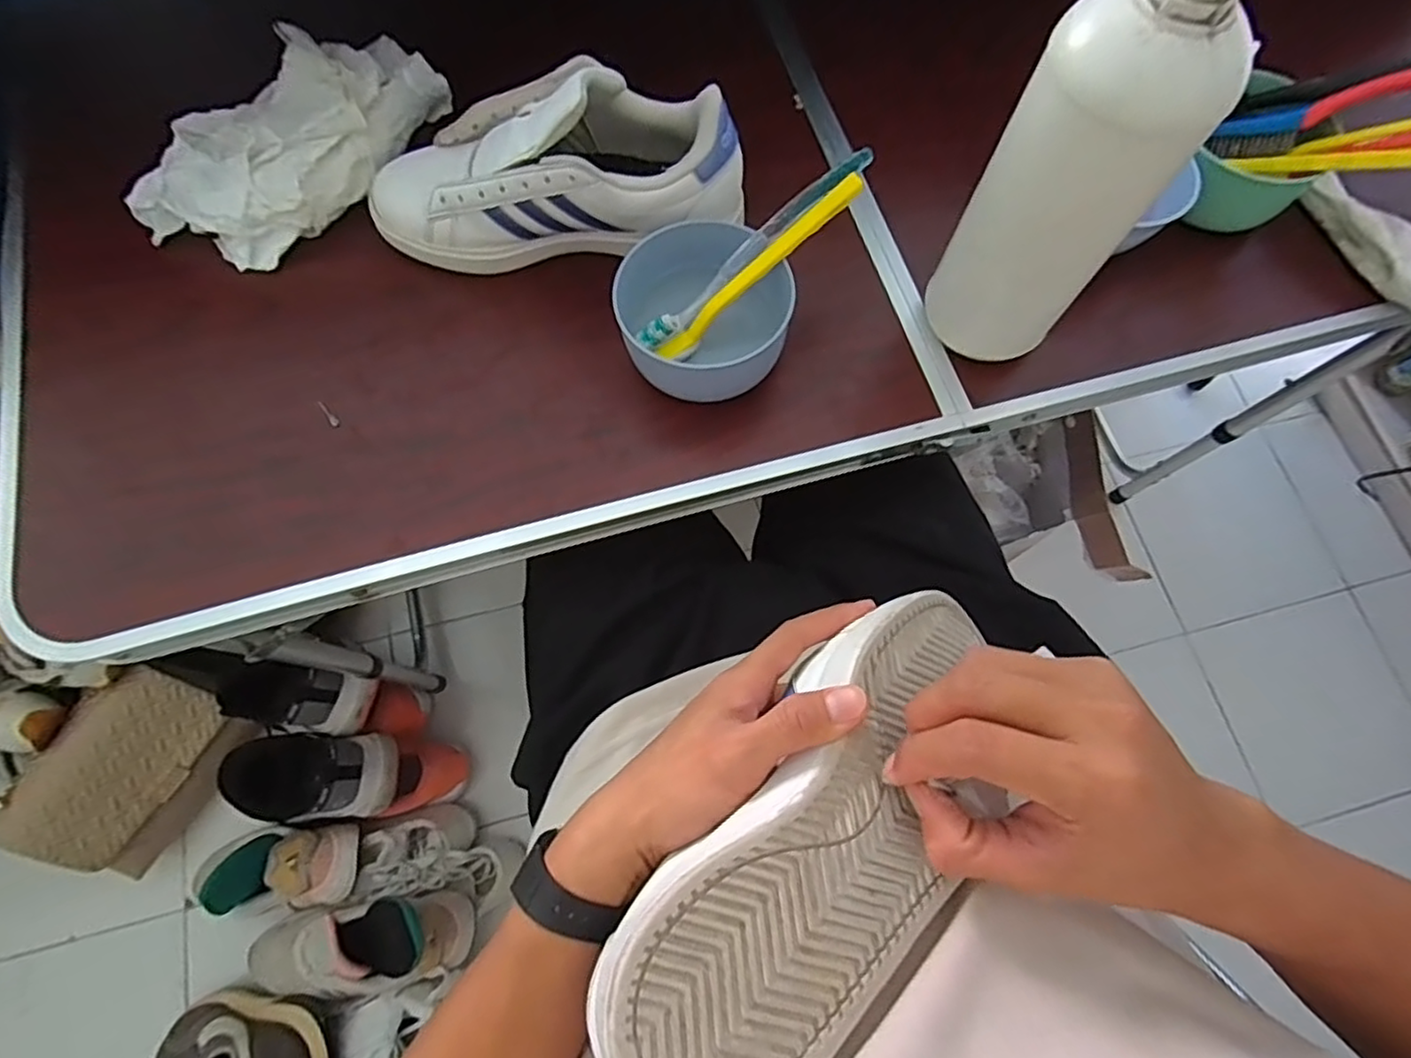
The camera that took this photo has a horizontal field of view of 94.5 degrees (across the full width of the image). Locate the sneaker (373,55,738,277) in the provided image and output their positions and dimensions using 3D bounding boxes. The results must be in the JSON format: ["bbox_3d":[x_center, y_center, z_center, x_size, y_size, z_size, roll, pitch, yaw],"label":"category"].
[{"bbox_3d":[-0.108,-0.242,0.431,0.253,0.111,0.091,-7,73,10],"label":"sneaker"}]

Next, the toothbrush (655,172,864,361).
[{"bbox_3d":[0.033,-0.160,0.411,0.155,0.012,0.013,-39,76,17],"label":"toothbrush"}]

